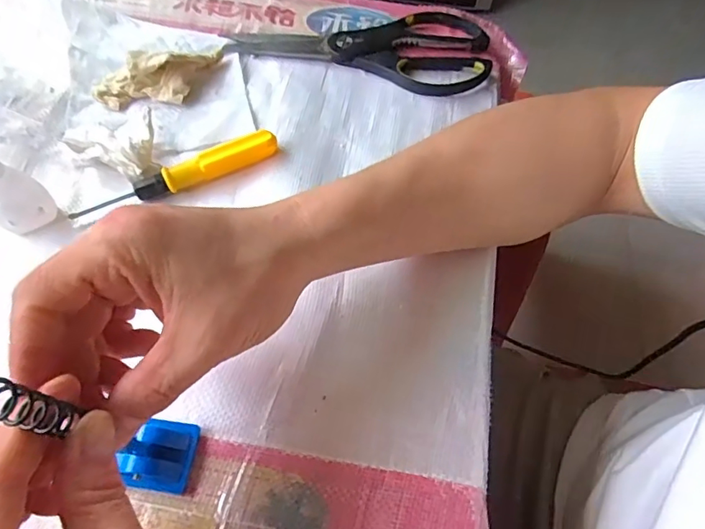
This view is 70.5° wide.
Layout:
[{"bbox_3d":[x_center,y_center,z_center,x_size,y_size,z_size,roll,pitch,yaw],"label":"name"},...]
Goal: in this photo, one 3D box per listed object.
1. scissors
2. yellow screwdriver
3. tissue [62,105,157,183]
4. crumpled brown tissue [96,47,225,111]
[{"bbox_3d":[0.009,-0.191,0.421,0.209,0.011,0.095,13,61,6],"label":"scissors"},{"bbox_3d":[-0.119,-0.061,0.343,0.139,0.019,0.016,-22,64,-14],"label":"yellow screwdriver"},{"bbox_3d":[-0.170,-0.089,0.348,0.065,0.036,0.033,20,62,10],"label":"tissue"},{"bbox_3d":[-0.146,-0.144,0.380,0.096,0.027,0.042,-27,65,-16],"label":"crumpled brown tissue"}]

